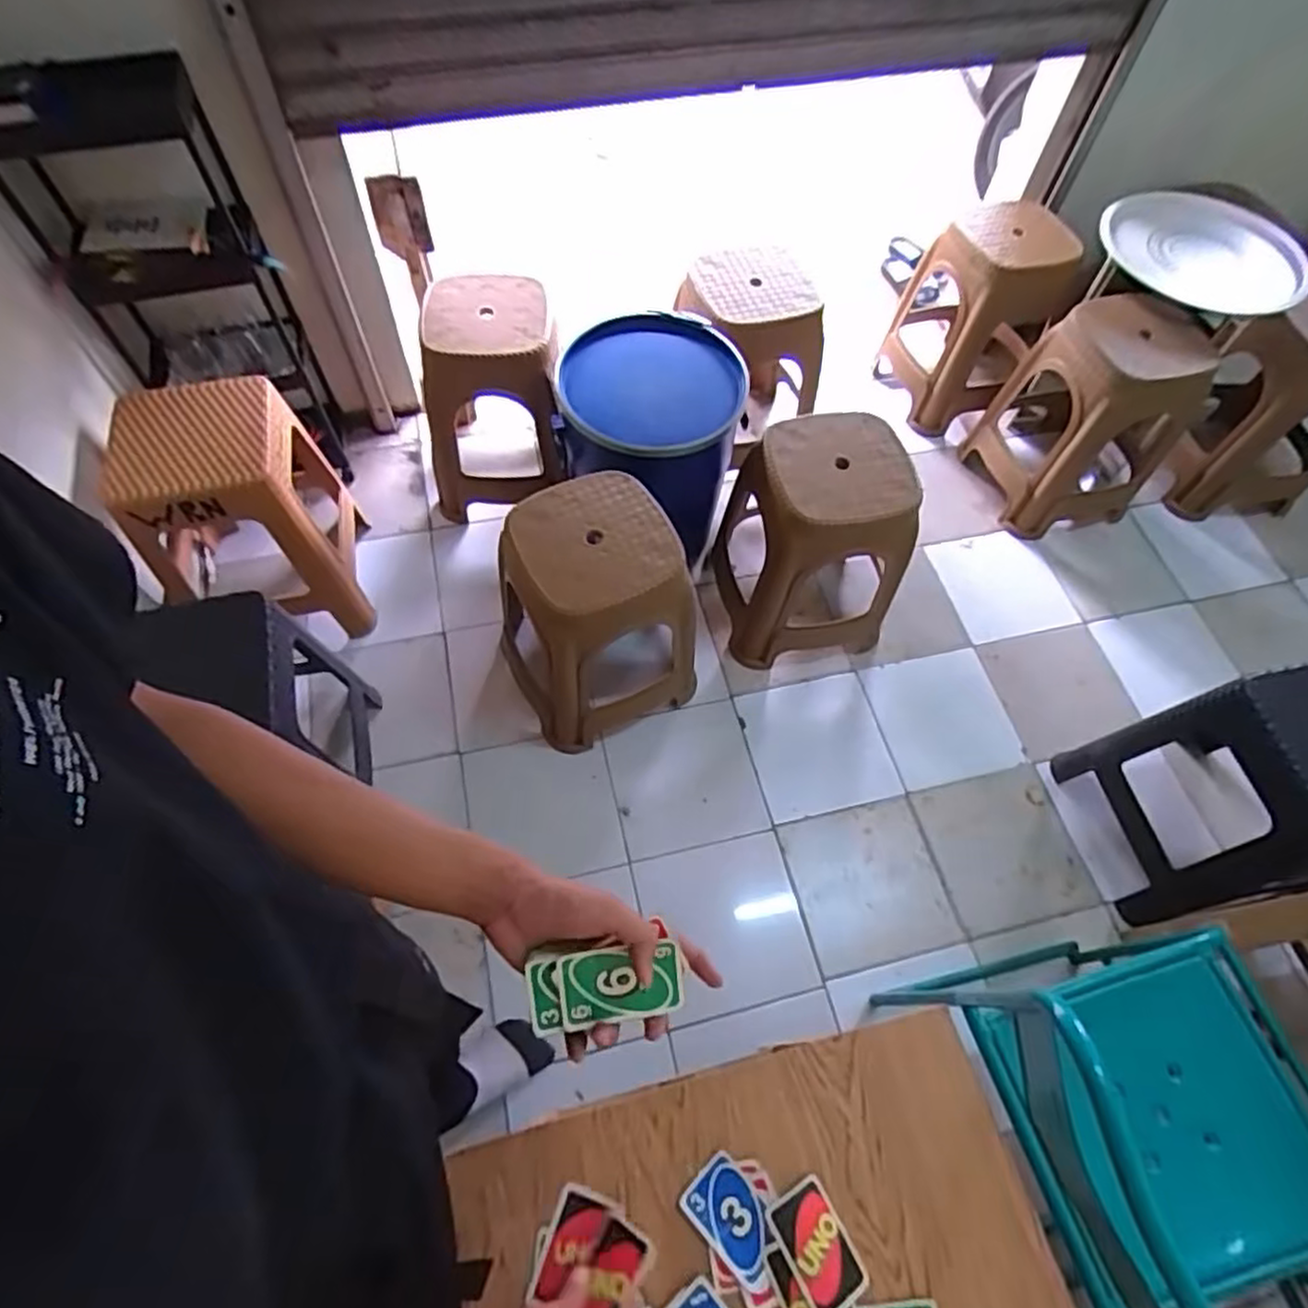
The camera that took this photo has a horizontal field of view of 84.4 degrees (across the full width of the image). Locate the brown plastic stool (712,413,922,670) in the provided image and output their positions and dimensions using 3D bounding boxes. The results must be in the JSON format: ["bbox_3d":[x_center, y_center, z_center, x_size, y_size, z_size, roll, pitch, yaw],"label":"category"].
[{"bbox_3d":[0.320,-0.232,1.497,0.307,0.448,0.334,-10,62,-8],"label":"brown plastic stool"}]

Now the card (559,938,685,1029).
[{"bbox_3d":[-0.023,0.228,0.499,0.085,0.005,0.048,-1,95,-8],"label":"card"}]

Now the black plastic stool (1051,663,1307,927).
[{"bbox_3d":[1.036,0.250,1.259,0.290,0.448,0.323,-7,64,-7],"label":"black plastic stool"}]

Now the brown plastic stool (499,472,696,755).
[{"bbox_3d":[-0.116,-0.065,1.386,0.317,0.437,0.302,-25,65,-15],"label":"brown plastic stool"}]

